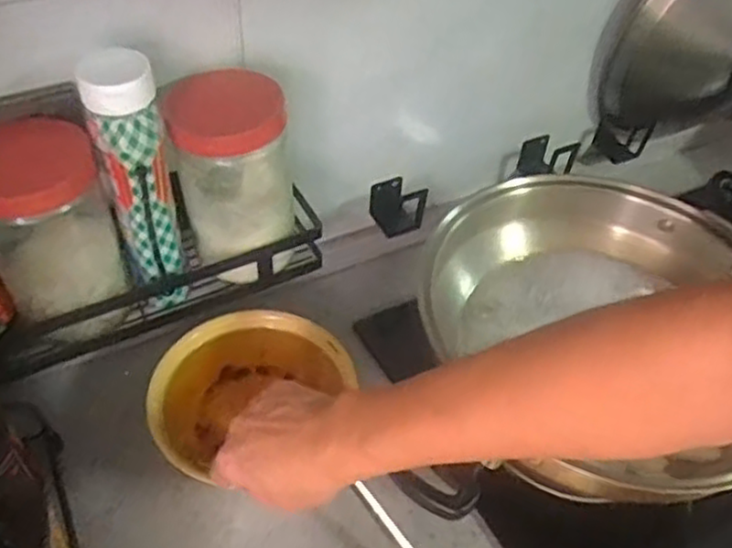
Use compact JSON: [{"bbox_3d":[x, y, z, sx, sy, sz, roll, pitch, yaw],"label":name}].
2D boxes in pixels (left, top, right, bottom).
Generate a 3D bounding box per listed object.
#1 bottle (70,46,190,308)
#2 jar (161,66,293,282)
[{"bbox_3d":[-0.181,-0.067,0.588,0.053,0.216,0.053,-14,50,-17],"label":"bottle"},{"bbox_3d":[-0.114,-0.090,0.637,0.099,0.172,0.103,2,47,-2],"label":"jar"}]

